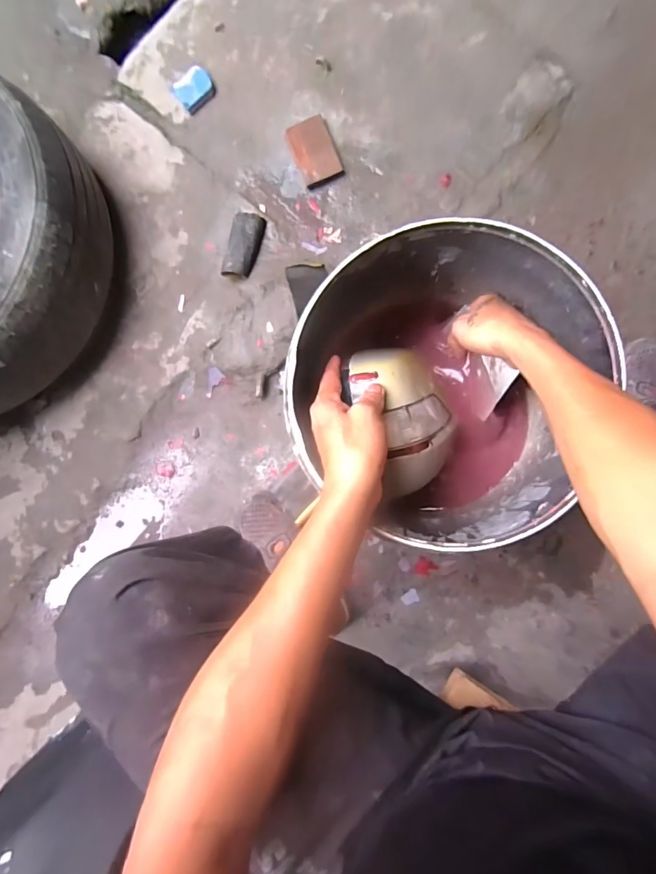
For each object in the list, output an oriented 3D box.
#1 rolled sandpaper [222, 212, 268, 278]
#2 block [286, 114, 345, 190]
[{"bbox_3d":[-0.152,-0.348,0.784,0.051,0.033,0.121,12,89,4],"label":"rolled sandpaper"},{"bbox_3d":[-0.024,-0.520,0.791,0.074,0.027,0.112,-24,87,3],"label":"block"}]

